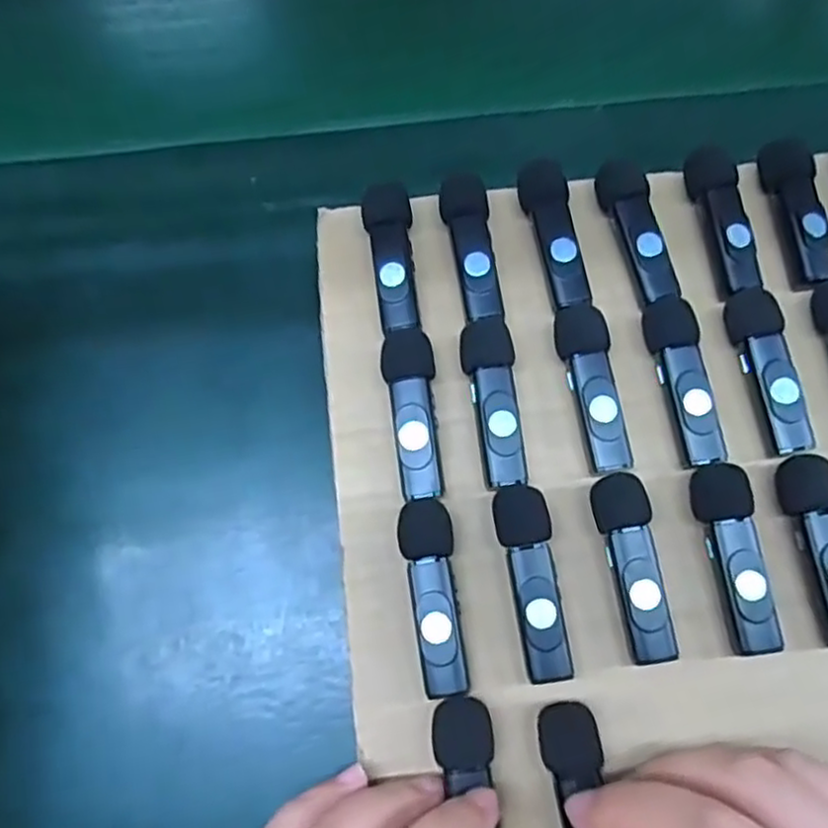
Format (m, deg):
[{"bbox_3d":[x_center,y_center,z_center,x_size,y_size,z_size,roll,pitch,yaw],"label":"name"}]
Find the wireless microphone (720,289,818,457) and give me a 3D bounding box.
[{"bbox_3d":[0.133,-0.018,0.266,0.017,0.011,0.064,-10,70,-2],"label":"wireless microphone"}]

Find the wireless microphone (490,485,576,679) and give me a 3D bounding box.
[{"bbox_3d":[0.042,0.058,0.248,0.019,0.014,0.065,-11,70,-3],"label":"wireless microphone"}]

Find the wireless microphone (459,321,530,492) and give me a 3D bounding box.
[{"bbox_3d":[0.031,-0.005,0.266,0.020,0.013,0.063,-10,70,-2],"label":"wireless microphone"}]

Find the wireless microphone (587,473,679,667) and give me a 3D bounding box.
[{"bbox_3d":[0.076,0.053,0.248,0.018,0.014,0.064,-8,70,-2],"label":"wireless microphone"}]

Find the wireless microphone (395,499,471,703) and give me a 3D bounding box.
[{"bbox_3d":[0.007,0.063,0.247,0.018,0.016,0.064,-8,70,-2],"label":"wireless microphone"}]

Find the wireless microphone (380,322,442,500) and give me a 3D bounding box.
[{"bbox_3d":[0.001,-0.001,0.265,0.019,0.015,0.064,-10,70,-2],"label":"wireless microphone"}]

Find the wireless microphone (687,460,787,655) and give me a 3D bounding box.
[{"bbox_3d":[0.112,0.049,0.248,0.019,0.013,0.064,-9,70,-2],"label":"wireless microphone"}]

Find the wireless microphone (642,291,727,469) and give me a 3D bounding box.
[{"bbox_3d":[0.102,-0.013,0.267,0.018,0.012,0.065,-10,70,-2],"label":"wireless microphone"}]

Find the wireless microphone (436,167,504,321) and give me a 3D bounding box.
[{"bbox_3d":[0.023,-0.067,0.284,0.019,0.011,0.064,-10,70,-2],"label":"wireless microphone"}]

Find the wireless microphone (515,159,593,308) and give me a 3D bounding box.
[{"bbox_3d":[0.056,-0.073,0.285,0.018,0.011,0.063,-11,70,-3],"label":"wireless microphone"}]

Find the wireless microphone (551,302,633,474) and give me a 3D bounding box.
[{"bbox_3d":[0.067,-0.011,0.267,0.018,0.013,0.065,-9,70,-2],"label":"wireless microphone"}]

